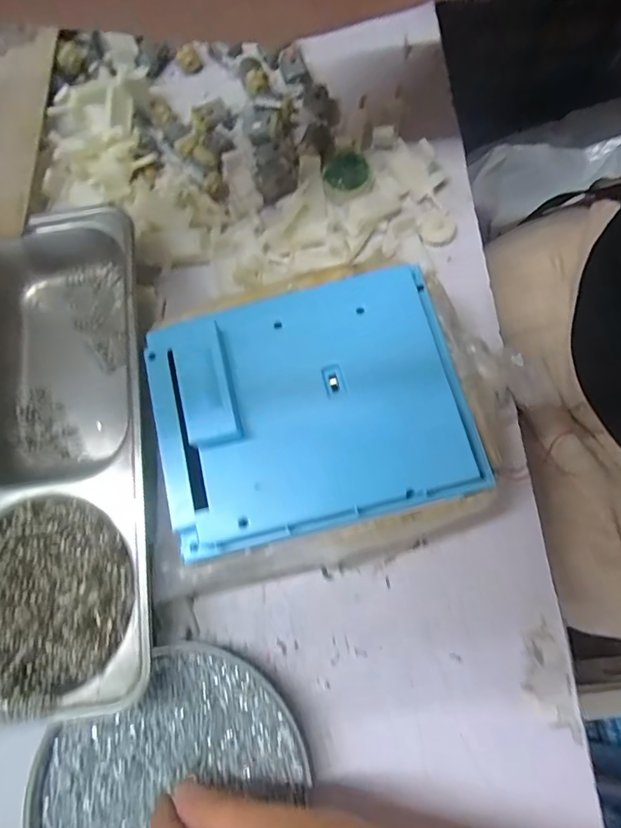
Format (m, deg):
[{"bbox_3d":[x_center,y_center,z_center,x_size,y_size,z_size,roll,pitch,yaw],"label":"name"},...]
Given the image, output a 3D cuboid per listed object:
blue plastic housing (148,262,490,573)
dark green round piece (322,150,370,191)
[{"bbox_3d":[0.001,-0.007,0.258,0.160,0.024,0.128,-14,75,-2],"label":"blue plastic housing"},{"bbox_3d":[0.024,-0.166,0.336,0.029,0.011,0.030,0,76,1],"label":"dark green round piece"}]

